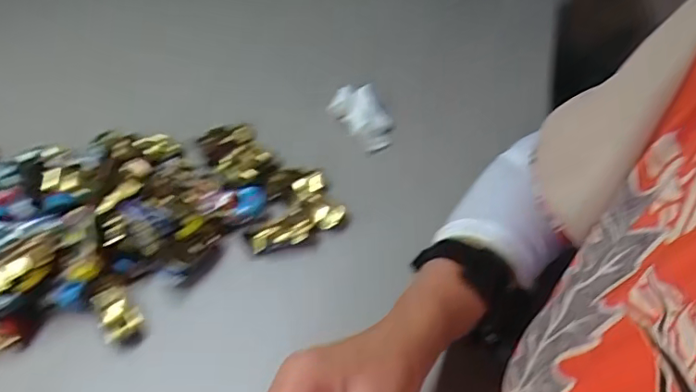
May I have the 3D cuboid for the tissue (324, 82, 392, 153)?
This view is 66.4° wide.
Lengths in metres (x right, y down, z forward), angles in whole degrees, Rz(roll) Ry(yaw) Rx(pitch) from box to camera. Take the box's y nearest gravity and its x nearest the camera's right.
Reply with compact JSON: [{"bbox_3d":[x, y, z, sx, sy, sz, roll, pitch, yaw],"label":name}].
[{"bbox_3d":[0.020,-0.094,0.620,0.055,0.035,0.086,-31,50,-22],"label":"tissue"}]

